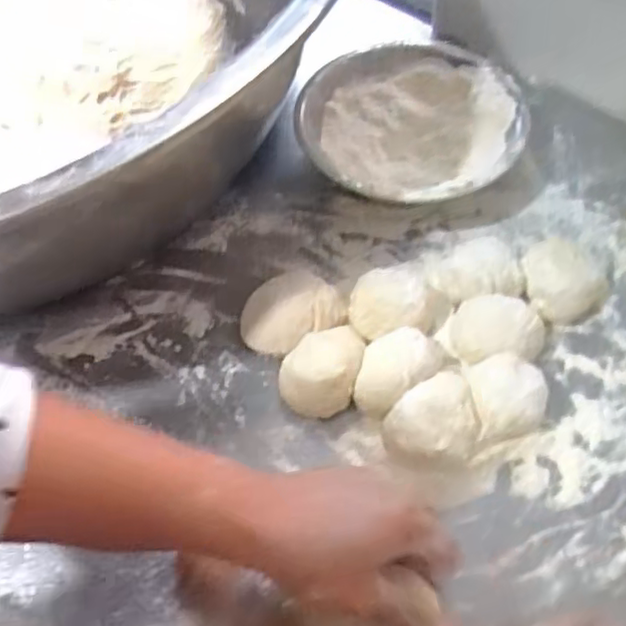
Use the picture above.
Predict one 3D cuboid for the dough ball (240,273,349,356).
[{"bbox_3d":[-0.014,0.001,0.463,0.072,0.036,0.051,-28,60,-12],"label":"dough ball"}]

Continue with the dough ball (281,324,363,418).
[{"bbox_3d":[0.006,0.037,0.441,0.047,0.034,0.059,14,60,13],"label":"dough ball"}]

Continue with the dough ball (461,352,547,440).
[{"bbox_3d":[0.122,0.052,0.422,0.044,0.040,0.049,-7,58,0],"label":"dough ball"}]

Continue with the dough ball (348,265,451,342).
[{"bbox_3d":[0.057,-0.006,0.463,0.063,0.036,0.063,25,63,19],"label":"dough ball"}]

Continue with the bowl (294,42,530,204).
[{"bbox_3d":[0.077,-0.140,0.533,0.169,0.053,0.160,-2,58,3],"label":"bowl"}]

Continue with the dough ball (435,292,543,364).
[{"bbox_3d":[0.121,0.013,0.448,0.064,0.036,0.046,-4,58,2],"label":"dough ball"}]

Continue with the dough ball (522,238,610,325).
[{"bbox_3d":[0.172,-0.020,0.462,0.058,0.037,0.046,27,64,19],"label":"dough ball"}]

